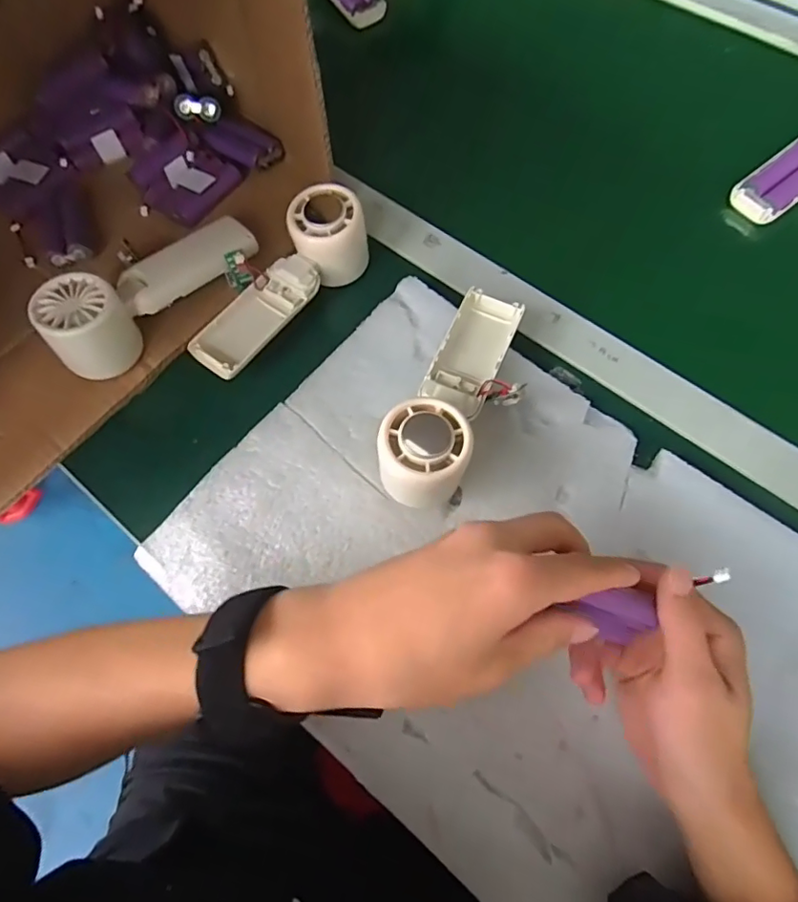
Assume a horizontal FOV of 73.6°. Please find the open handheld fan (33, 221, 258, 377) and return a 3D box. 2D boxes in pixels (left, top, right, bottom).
[{"bbox_3d":[-0.181,-0.124,0.394,0.163,0.055,0.051,-42,73,-13],"label":"open handheld fan"}]

